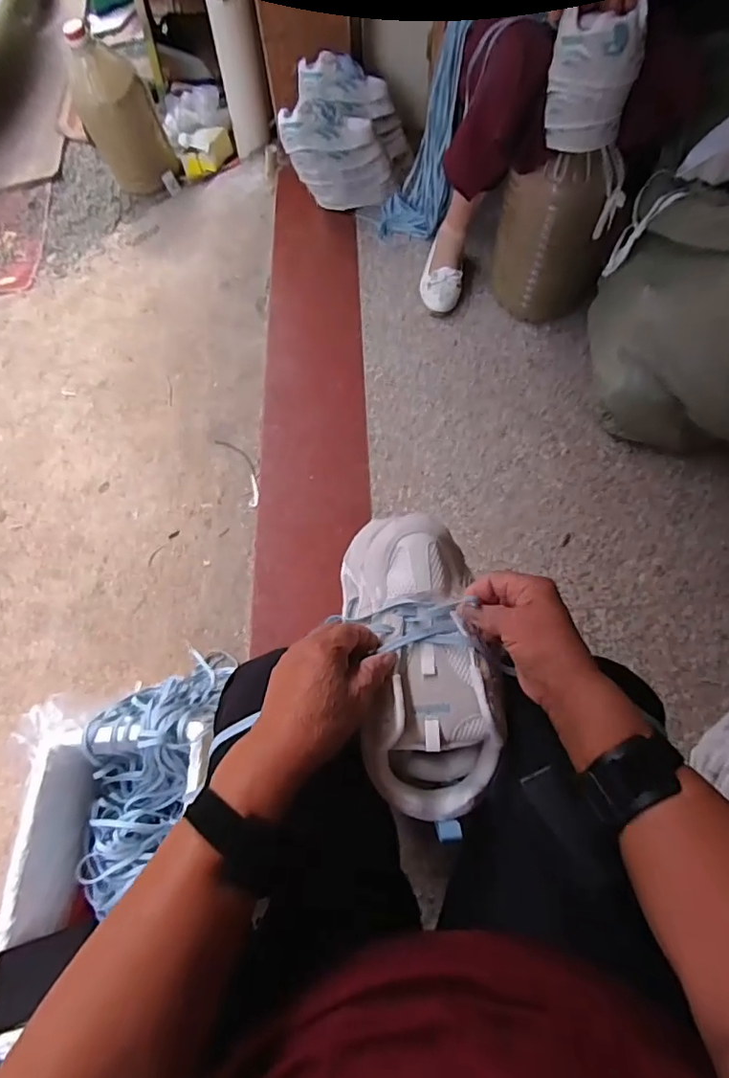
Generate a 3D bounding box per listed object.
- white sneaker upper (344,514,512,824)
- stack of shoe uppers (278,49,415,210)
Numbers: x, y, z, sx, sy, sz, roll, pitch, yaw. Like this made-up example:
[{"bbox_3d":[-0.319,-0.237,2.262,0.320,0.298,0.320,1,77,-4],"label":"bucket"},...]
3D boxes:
[{"bbox_3d":[0.052,0.093,0.456,0.125,0.067,0.243,-9,67,-2],"label":"white sneaker upper"},{"bbox_3d":[-0.038,-0.996,1.345,0.282,0.213,0.263,0,66,8],"label":"stack of shoe uppers"}]

